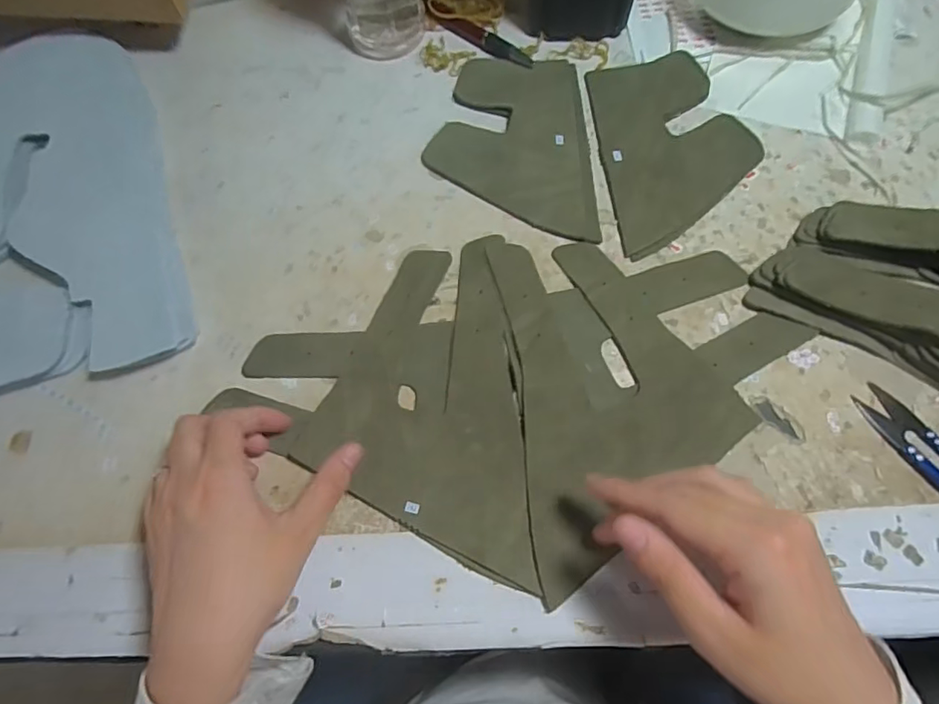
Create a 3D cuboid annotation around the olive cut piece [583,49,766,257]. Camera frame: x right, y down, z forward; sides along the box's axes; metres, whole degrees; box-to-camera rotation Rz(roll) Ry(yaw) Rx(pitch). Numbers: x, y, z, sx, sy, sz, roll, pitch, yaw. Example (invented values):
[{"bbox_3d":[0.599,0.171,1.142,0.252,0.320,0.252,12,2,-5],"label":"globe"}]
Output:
[{"bbox_3d":[0.145,-0.145,0.381,0.104,0.004,0.157,-7,70,0],"label":"olive cut piece"}]

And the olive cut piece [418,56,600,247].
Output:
[{"bbox_3d":[0.028,-0.147,0.387,0.111,0.004,0.155,-3,70,1],"label":"olive cut piece"}]

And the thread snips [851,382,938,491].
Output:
[{"bbox_3d":[0.259,0.061,0.299,0.023,0.011,0.100,-33,72,-9],"label":"thread snips"}]

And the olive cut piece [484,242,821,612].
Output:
[{"bbox_3d":[0.110,0.020,0.324,0.167,0.010,0.201,-7,70,0],"label":"olive cut piece"}]

